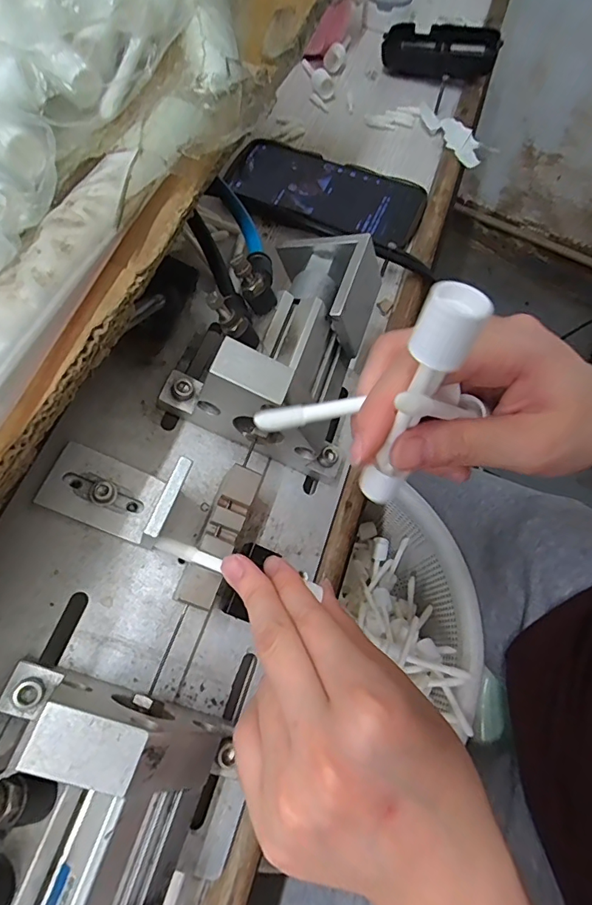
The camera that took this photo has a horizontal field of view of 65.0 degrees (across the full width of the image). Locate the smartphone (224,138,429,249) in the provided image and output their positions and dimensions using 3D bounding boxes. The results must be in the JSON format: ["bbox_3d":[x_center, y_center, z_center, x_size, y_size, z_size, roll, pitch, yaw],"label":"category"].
[{"bbox_3d":[0.026,-0.225,0.401,0.166,0.010,0.079,24,68,7],"label":"smartphone"}]

